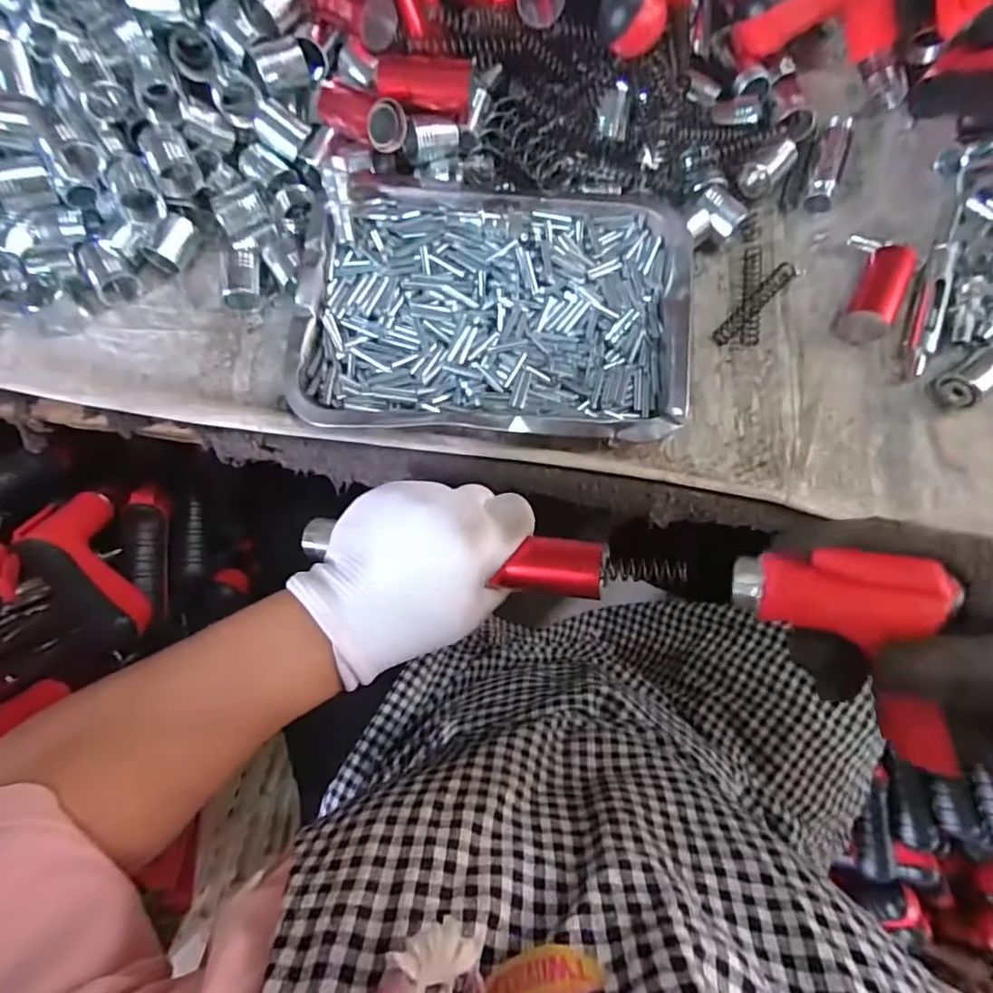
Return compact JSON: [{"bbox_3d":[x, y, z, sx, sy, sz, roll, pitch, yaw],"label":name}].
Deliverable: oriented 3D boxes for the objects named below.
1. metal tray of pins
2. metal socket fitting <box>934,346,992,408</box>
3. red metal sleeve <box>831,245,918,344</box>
[{"bbox_3d":[0.000,-0.125,0.388,0.246,0.033,0.172,6,78,2],"label":"metal tray of pins"},{"bbox_3d":[0.328,-0.085,0.380,0.065,0.024,0.025,-31,80,-6],"label":"metal socket fitting"},{"bbox_3d":[0.263,-0.139,0.397,0.028,0.023,0.067,29,80,6],"label":"red metal sleeve"}]

